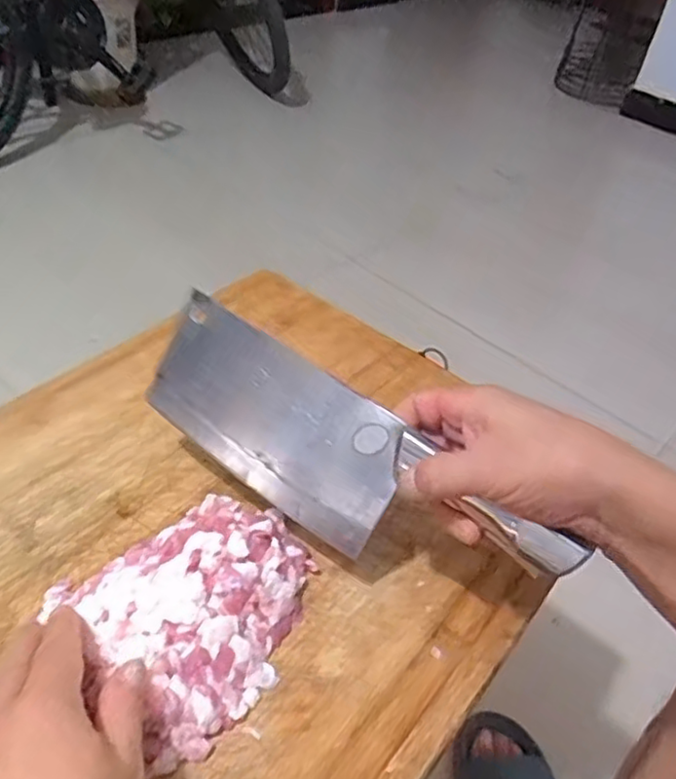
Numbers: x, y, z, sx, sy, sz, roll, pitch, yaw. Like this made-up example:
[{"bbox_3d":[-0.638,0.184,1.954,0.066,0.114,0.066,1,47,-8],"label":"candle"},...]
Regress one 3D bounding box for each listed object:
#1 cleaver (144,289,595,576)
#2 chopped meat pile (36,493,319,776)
[{"bbox_3d":[0.002,0.042,0.406,0.276,0.091,0.024,31,16,20],"label":"cleaver"},{"bbox_3d":[-0.078,0.121,0.387,0.138,0.032,0.124,-30,53,-34],"label":"chopped meat pile"}]

